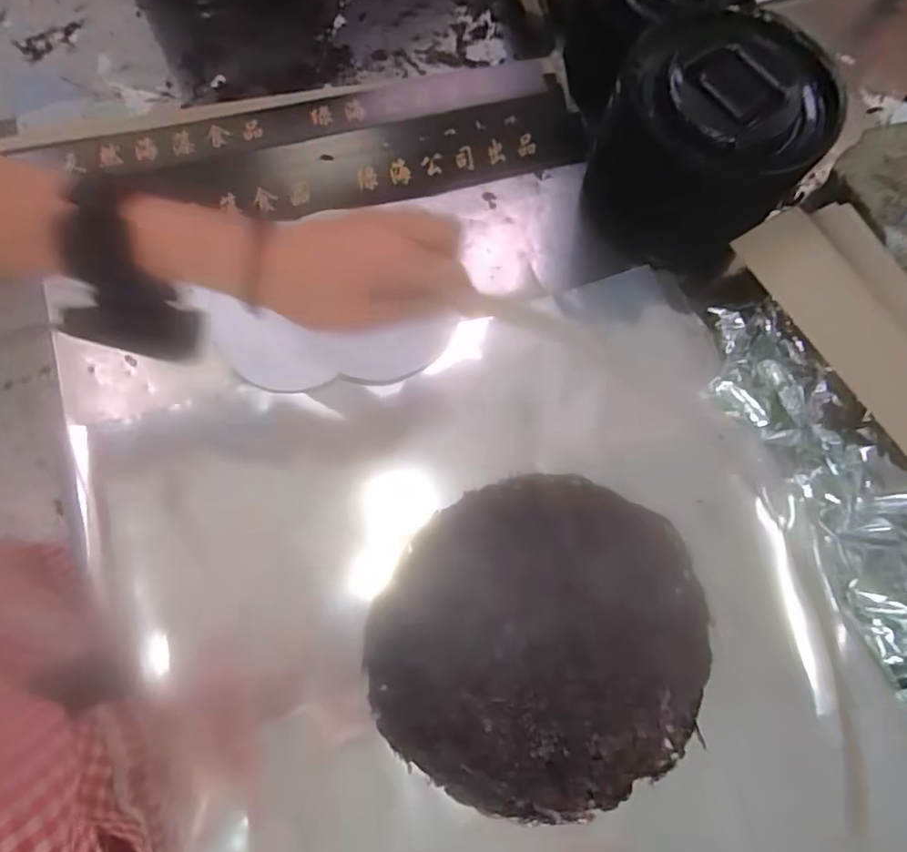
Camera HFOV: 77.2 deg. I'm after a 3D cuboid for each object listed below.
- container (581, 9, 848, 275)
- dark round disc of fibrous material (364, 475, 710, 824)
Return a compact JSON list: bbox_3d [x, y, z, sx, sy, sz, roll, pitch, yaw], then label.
[{"bbox_3d":[0.197,-0.218,0.457,0.147,0.133,0.137,1,70,-1],"label":"container"},{"bbox_3d":[0.056,0.138,0.376,0.197,0.030,0.209,1,70,-1],"label":"dark round disc of fibrous material"}]

